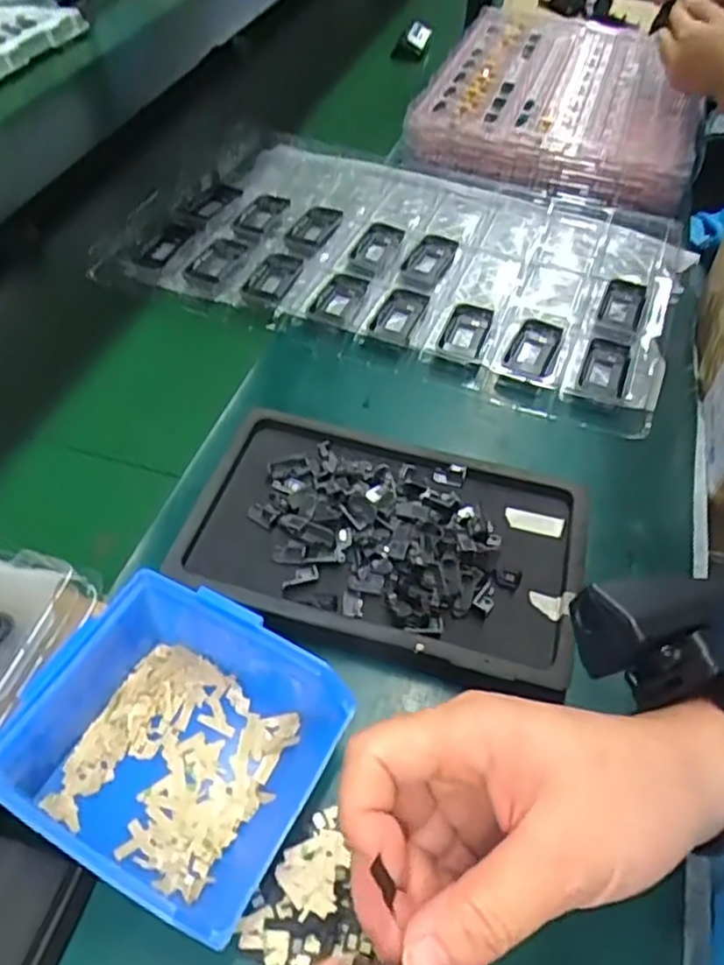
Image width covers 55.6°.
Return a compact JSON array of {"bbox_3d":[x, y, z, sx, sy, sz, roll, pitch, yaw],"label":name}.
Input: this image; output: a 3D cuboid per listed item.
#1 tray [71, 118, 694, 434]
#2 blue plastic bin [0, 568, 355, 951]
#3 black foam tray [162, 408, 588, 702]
[{"bbox_3d":[0.039,-0.221,0.667,0.524,0.041,0.313,17,52,12],"label":"tray"},{"bbox_3d":[-0.091,0.127,0.339,0.135,0.066,0.124,24,54,18],"label":"blue plastic bin"},{"bbox_3d":[0.015,0.035,0.442,0.243,0.025,0.157,13,51,9],"label":"black foam tray"}]

